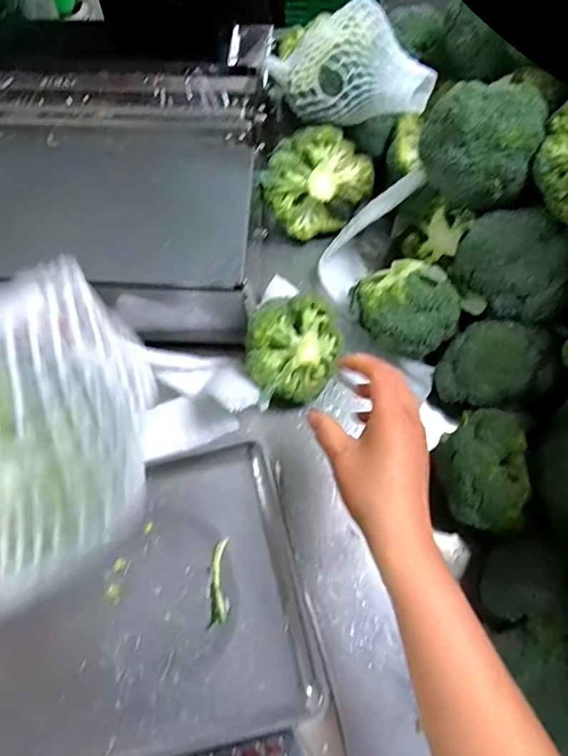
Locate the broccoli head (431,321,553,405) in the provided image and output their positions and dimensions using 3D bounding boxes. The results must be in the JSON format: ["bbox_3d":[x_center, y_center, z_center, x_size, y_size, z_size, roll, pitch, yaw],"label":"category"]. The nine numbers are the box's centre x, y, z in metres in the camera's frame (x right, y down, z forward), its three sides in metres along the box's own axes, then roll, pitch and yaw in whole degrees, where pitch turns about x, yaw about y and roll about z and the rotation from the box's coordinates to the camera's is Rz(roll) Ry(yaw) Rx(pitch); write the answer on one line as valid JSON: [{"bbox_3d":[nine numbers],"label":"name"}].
[{"bbox_3d":[0.227,-0.014,0.572,0.105,0.073,0.090,-14,75,-3],"label":"broccoli head"}]

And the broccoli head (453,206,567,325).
[{"bbox_3d":[0.241,-0.115,0.542,0.120,0.070,0.092,38,78,10],"label":"broccoli head"}]

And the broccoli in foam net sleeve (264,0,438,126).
[{"bbox_3d":[0.078,-0.352,0.589,0.179,0.079,0.102,13,75,4],"label":"broccoli in foam net sleeve"}]

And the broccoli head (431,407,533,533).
[{"bbox_3d":[0.199,0.093,0.524,0.076,0.066,0.123,-4,75,-1],"label":"broccoli head"}]

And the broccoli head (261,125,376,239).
[{"bbox_3d":[0.042,-0.246,0.657,0.135,0.072,0.126,-35,116,5],"label":"broccoli head"}]

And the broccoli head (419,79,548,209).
[{"bbox_3d":[0.190,-0.230,0.510,0.103,0.080,0.093,20,76,6],"label":"broccoli head"}]

